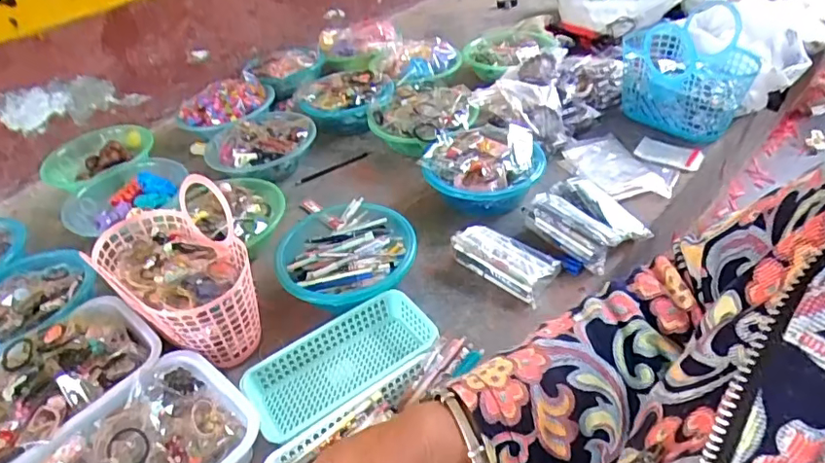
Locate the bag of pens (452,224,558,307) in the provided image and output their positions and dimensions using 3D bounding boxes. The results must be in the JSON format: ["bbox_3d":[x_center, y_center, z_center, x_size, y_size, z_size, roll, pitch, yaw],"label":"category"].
[{"bbox_3d":[0.151,0.043,0.914,0.167,0.048,0.095,26,49,32],"label":"bag of pens"}]

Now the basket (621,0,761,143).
[{"bbox_3d":[0.578,-0.344,1.174,0.247,0.188,0.234,11,43,20],"label":"basket"}]

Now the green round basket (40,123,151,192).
[{"bbox_3d":[-0.734,-0.182,1.338,0.261,0.070,0.226,1,41,9],"label":"green round basket"}]

